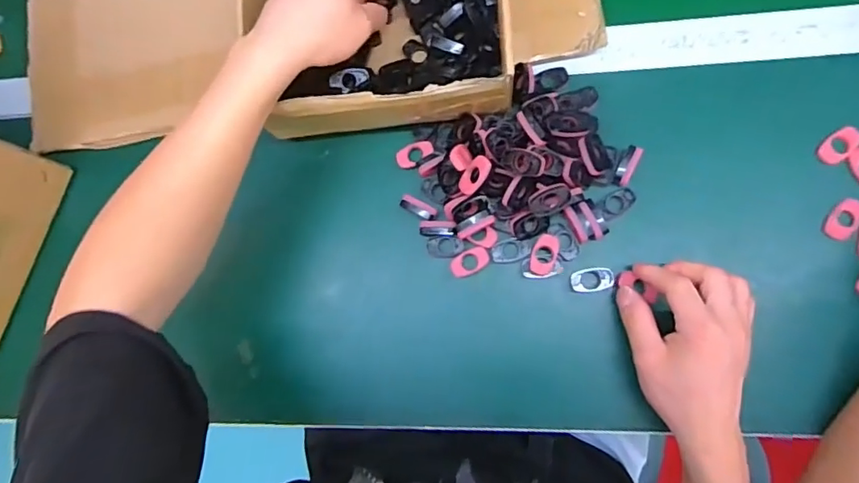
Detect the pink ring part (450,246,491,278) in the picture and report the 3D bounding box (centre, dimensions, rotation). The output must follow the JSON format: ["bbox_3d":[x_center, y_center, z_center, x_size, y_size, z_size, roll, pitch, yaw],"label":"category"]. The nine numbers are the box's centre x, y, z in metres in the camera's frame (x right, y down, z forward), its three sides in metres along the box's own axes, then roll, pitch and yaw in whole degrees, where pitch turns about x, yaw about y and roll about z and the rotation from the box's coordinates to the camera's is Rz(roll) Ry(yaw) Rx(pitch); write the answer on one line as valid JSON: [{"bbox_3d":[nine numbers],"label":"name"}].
[{"bbox_3d":[0.034,0.016,0.444,0.034,0.004,0.022,-29,78,4],"label":"pink ring part"}]

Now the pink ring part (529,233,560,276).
[{"bbox_3d":[0.094,0.011,0.429,0.020,0.010,0.034,18,93,9],"label":"pink ring part"}]

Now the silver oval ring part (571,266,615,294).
[{"bbox_3d":[0.131,0.031,0.426,0.033,0.006,0.020,-9,81,8],"label":"silver oval ring part"}]

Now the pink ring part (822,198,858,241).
[{"bbox_3d":[0.320,-0.018,0.407,0.020,0.005,0.032,35,89,12],"label":"pink ring part"}]

